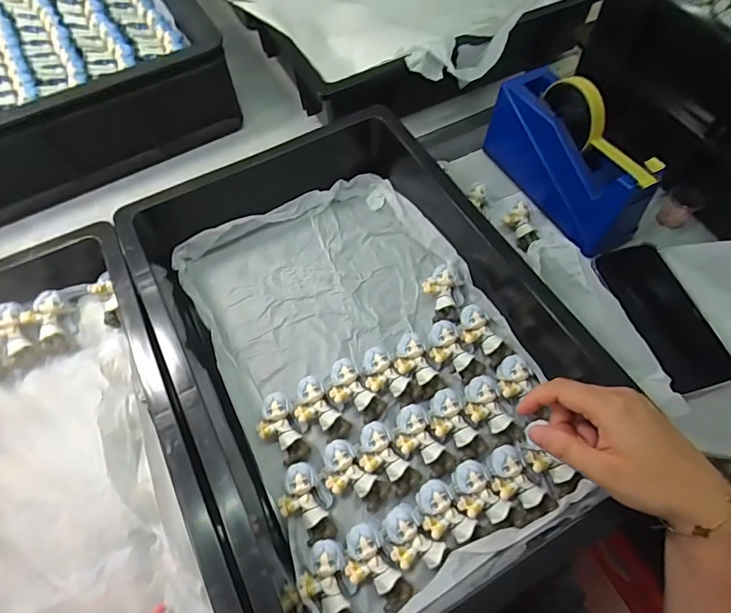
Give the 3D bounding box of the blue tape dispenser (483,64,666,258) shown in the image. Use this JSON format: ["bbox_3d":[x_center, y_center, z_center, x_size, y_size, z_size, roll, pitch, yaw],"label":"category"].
[{"bbox_3d":[0.222,-0.166,0.495,0.060,0.116,0.200,-26,64,-12],"label":"blue tape dispenser"}]

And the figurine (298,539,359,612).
[{"bbox_3d":[-0.028,0.216,0.350,0.038,0.022,0.060,-22,63,-10],"label":"figurine"}]

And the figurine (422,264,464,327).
[{"bbox_3d":[0.082,-0.011,0.476,0.042,0.026,0.062,5,62,4],"label":"figurine"}]

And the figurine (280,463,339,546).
[{"bbox_3d":[-0.047,0.165,0.380,0.038,0.022,0.062,-35,66,-16],"label":"figurine"}]

